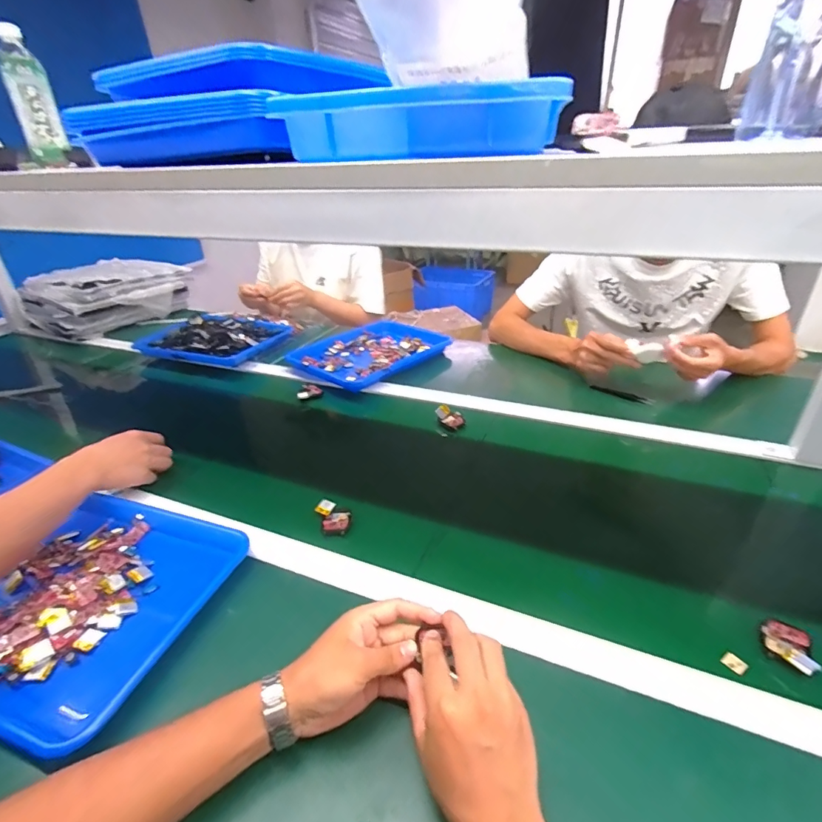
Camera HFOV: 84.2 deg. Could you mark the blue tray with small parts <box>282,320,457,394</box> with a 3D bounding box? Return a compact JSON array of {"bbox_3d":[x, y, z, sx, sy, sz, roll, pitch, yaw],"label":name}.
[{"bbox_3d":[-0.085,-0.144,1.071,0.258,0.037,0.360,20,37,33],"label":"blue tray with small parts"}]

